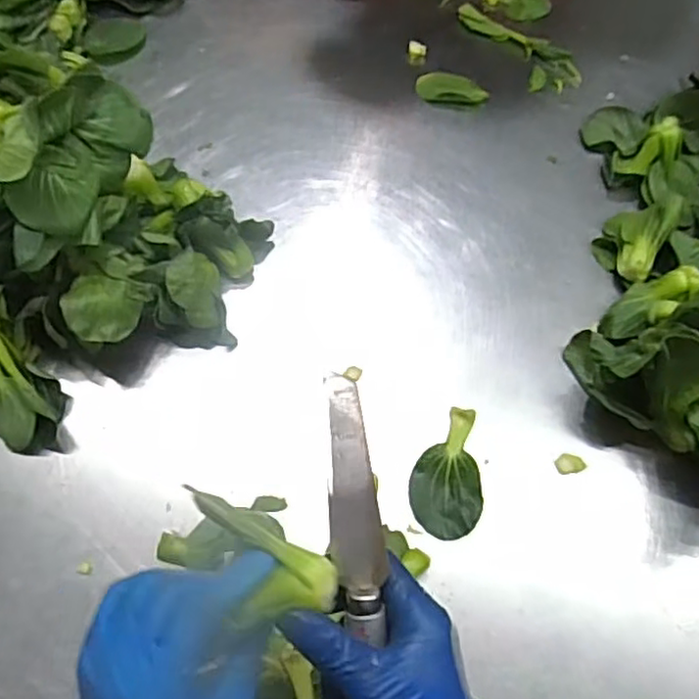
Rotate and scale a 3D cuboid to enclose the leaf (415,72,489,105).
[{"bbox_3d":[0.106,-0.269,0.667,0.072,0.011,0.029,9,67,2],"label":"leaf"}]

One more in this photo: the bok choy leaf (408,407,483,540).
[{"bbox_3d":[0.075,0.096,0.507,0.054,0.008,0.098,-2,67,-3],"label":"bok choy leaf"}]

